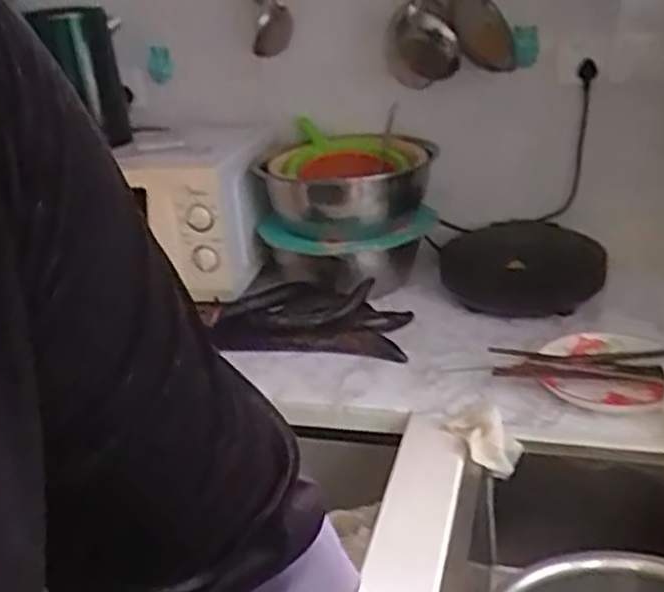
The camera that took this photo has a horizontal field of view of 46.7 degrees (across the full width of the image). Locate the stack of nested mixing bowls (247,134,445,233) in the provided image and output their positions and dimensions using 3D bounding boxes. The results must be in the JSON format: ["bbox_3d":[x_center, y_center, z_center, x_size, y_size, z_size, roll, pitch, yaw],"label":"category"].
[{"bbox_3d":[0.031,-0.212,1.413,0.304,0.107,0.282,2,25,14],"label":"stack of nested mixing bowls"}]

